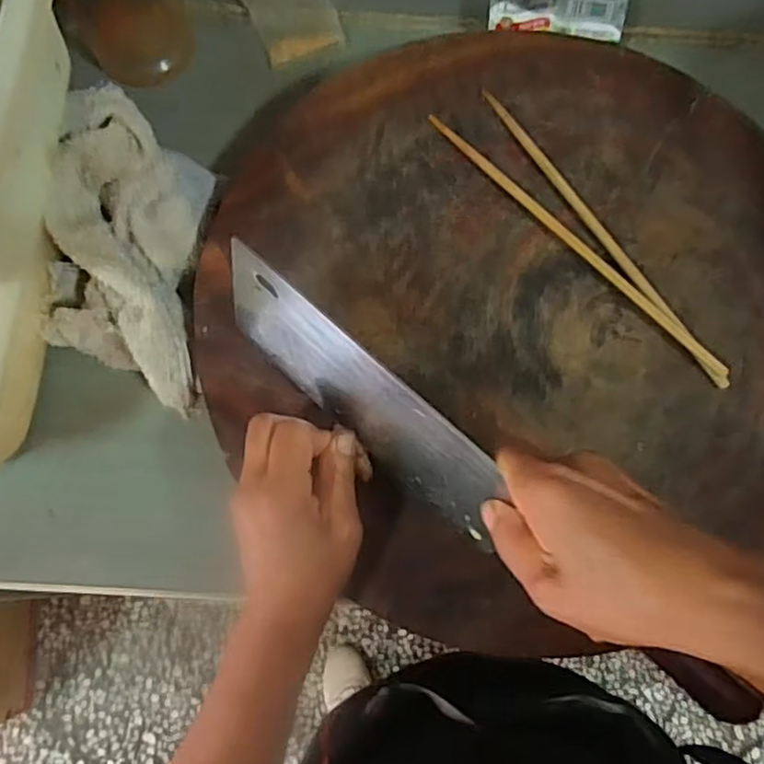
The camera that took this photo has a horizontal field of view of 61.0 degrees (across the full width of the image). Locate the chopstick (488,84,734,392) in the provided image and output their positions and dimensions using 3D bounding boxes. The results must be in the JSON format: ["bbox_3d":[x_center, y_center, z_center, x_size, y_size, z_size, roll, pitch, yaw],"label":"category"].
[{"bbox_3d":[0.155,-0.108,0.466,0.010,0.013,0.274,-32,77,-8],"label":"chopstick"}]

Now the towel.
[{"bbox_3d":[-0.183,-0.088,0.461,0.109,0.063,0.212,-6,88,-1],"label":"towel"}]

